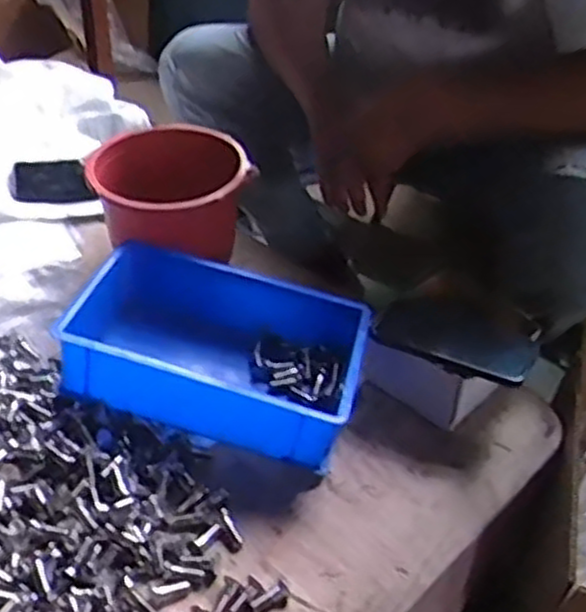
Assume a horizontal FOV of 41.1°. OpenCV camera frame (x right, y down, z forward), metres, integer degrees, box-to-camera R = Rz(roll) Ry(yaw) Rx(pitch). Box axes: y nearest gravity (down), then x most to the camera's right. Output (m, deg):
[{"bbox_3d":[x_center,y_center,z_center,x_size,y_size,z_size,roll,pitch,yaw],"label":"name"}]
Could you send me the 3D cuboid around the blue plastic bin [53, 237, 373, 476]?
[{"bbox_3d":[-0.087,0.046,0.839,0.316,0.100,0.186,12,40,10],"label":"blue plastic bin"}]

